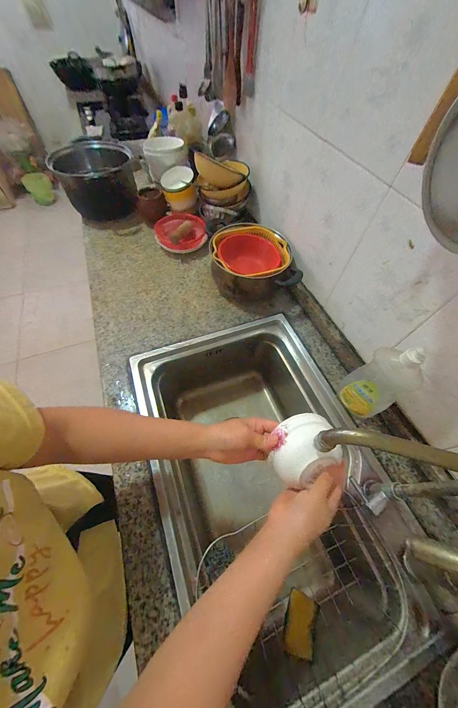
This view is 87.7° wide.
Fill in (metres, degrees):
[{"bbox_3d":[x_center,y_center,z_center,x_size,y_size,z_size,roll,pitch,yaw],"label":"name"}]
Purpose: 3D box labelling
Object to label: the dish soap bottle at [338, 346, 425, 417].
[{"bbox_3d":[0.290,0.060,0.476,0.044,0.216,0.096,-19,61,-14],"label":"dish soap bottle"}]

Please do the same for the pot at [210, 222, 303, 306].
[{"bbox_3d":[0.063,-0.268,0.720,0.221,0.141,0.214,1,58,-2],"label":"pot"}]

